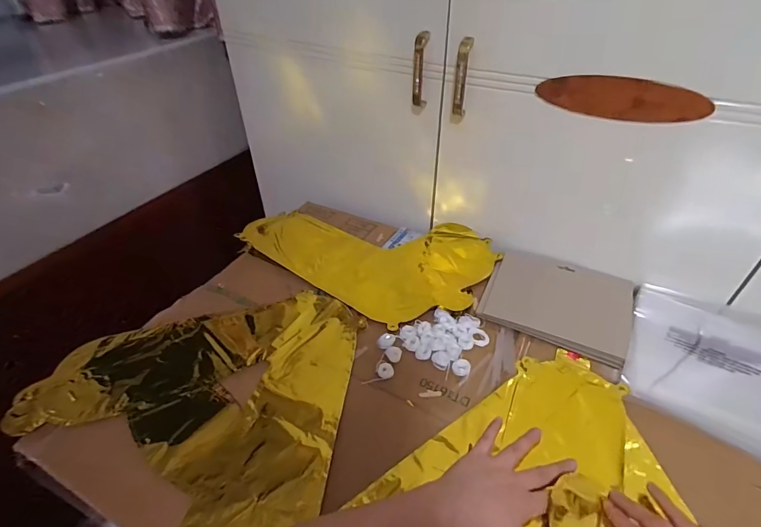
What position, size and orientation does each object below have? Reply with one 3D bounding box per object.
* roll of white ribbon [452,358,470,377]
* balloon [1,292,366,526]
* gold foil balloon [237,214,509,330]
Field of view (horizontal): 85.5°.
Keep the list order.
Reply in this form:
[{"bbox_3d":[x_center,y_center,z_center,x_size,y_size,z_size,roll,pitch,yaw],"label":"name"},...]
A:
[{"bbox_3d":[0.102,0.131,0.519,0.021,0.004,0.024,13,41,15],"label":"roll of white ribbon"},{"bbox_3d":[-0.225,0.149,0.503,0.363,0.026,0.298,6,40,7],"label":"balloon"},{"bbox_3d":[-0.031,-0.025,0.702,0.405,0.021,0.247,22,44,24],"label":"gold foil balloon"}]

